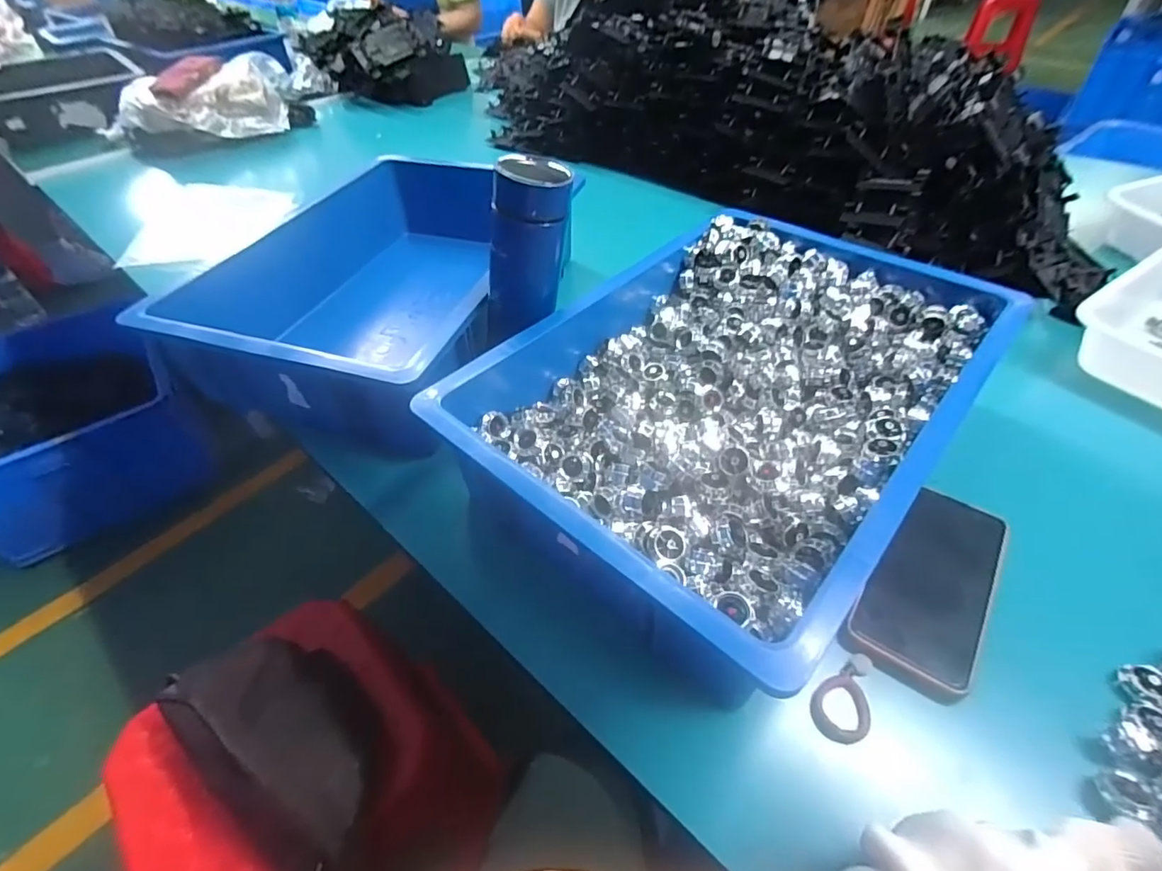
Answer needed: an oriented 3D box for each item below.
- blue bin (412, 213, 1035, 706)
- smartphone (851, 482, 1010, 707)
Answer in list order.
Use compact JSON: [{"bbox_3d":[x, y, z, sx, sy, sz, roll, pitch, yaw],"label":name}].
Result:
[{"bbox_3d":[0.125,-0.040,0.475,0.325,0.118,0.445,32,57,30],"label":"blue bin"},{"bbox_3d":[0.258,0.104,0.390,0.074,0.014,0.165,27,54,27],"label":"smartphone"}]

